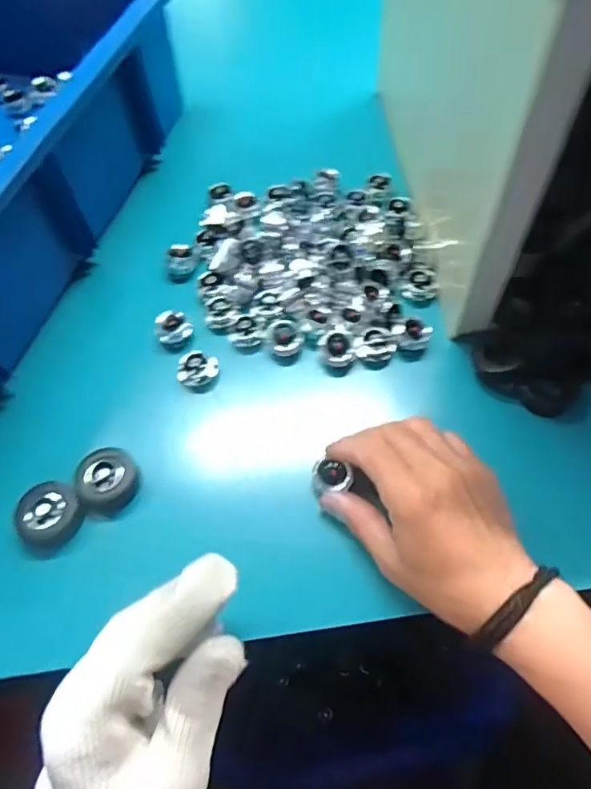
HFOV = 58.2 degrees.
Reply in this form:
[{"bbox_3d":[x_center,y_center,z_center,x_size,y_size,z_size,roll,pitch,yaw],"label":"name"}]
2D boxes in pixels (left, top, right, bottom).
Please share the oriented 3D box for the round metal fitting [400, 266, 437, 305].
[{"bbox_3d":[0.092,-0.080,0.392,0.025,0.014,0.024,-1,62,3],"label":"round metal fitting"}]

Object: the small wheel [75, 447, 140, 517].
[{"bbox_3d":[-0.118,0.053,0.334,0.036,0.019,0.036,-1,62,3],"label":"small wheel"}]

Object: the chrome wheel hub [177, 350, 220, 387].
[{"bbox_3d":[-0.068,-0.017,0.371,0.028,0.011,0.023,15,64,11],"label":"chrome wheel hub"}]

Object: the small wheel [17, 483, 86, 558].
[{"bbox_3d":[-0.150,0.074,0.326,0.037,0.018,0.040,-17,62,-5],"label":"small wheel"}]

